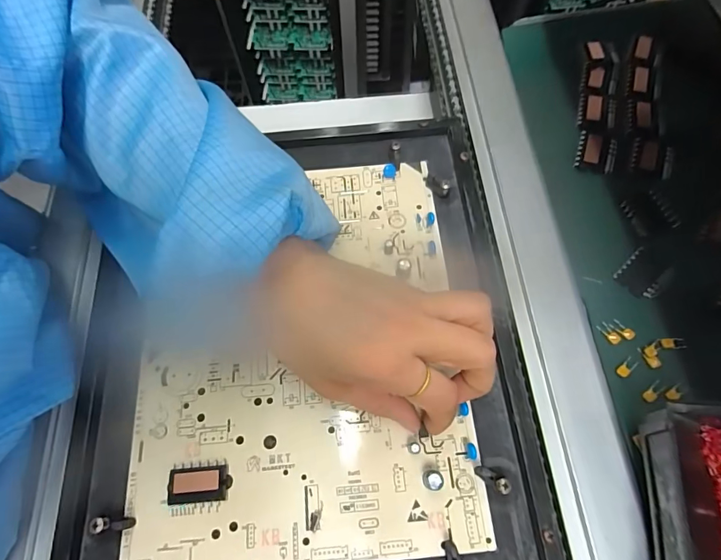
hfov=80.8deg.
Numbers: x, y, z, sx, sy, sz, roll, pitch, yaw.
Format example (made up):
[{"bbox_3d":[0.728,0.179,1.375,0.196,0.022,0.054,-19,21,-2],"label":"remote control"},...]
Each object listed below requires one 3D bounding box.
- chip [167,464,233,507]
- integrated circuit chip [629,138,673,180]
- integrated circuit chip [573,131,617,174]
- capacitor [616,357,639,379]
[{"bbox_3d":[-0.094,0.119,0.245,0.035,0.005,0.019,-5,66,-3],"label":"chip"},{"bbox_3d":[0.217,-0.092,0.314,0.027,0.004,0.032,20,67,8],"label":"integrated circuit chip"},{"bbox_3d":[0.178,-0.097,0.320,0.026,0.006,0.031,19,67,8],"label":"integrated circuit chip"},{"bbox_3d":[0.167,0.055,0.264,0.015,0.004,0.007,-35,71,-15],"label":"capacitor"}]

